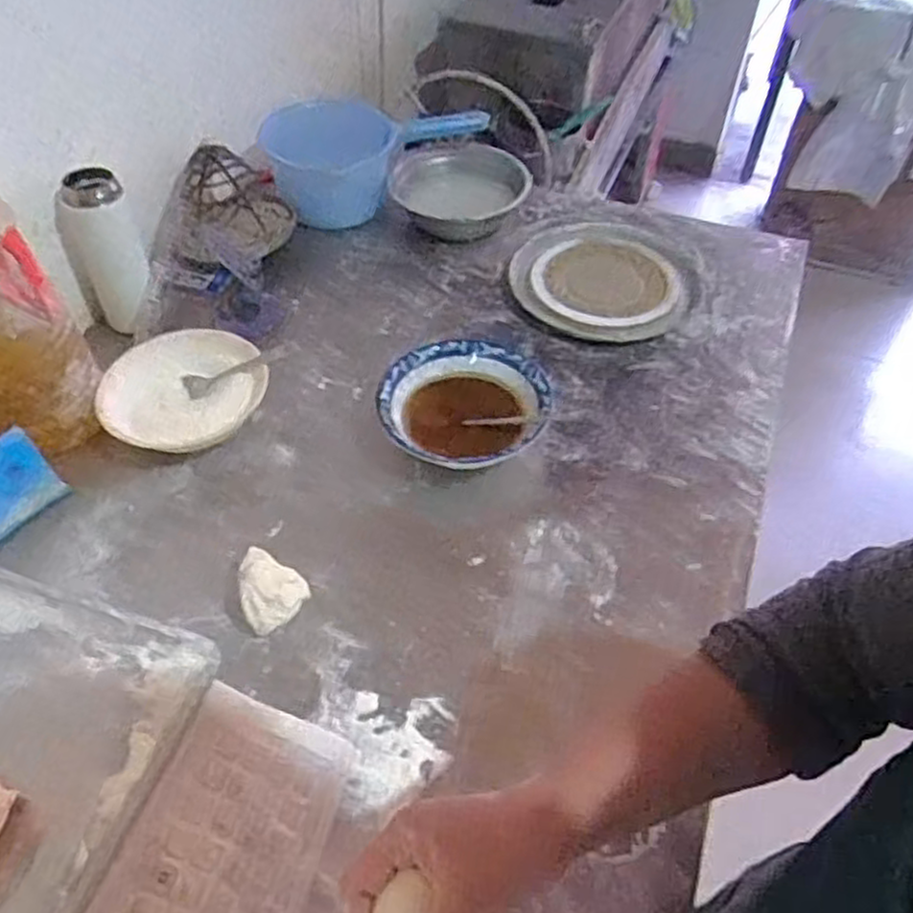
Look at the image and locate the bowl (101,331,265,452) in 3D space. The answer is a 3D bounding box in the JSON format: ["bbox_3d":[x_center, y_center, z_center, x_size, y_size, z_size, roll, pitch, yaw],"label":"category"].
[{"bbox_3d":[-0.282,-0.062,0.789,0.159,0.055,0.141,-19,53,-17],"label":"bowl"}]

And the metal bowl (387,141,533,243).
[{"bbox_3d":[0.006,-0.386,1.087,0.193,0.071,0.193,1,49,-1],"label":"metal bowl"}]

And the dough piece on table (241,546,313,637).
[{"bbox_3d":[-0.158,0.116,0.650,0.054,0.047,0.064,-18,52,-16],"label":"dough piece on table"}]

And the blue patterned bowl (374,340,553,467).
[{"bbox_3d":[0.007,-0.044,0.778,0.167,0.054,0.162,1,49,-1],"label":"blue patterned bowl"}]

